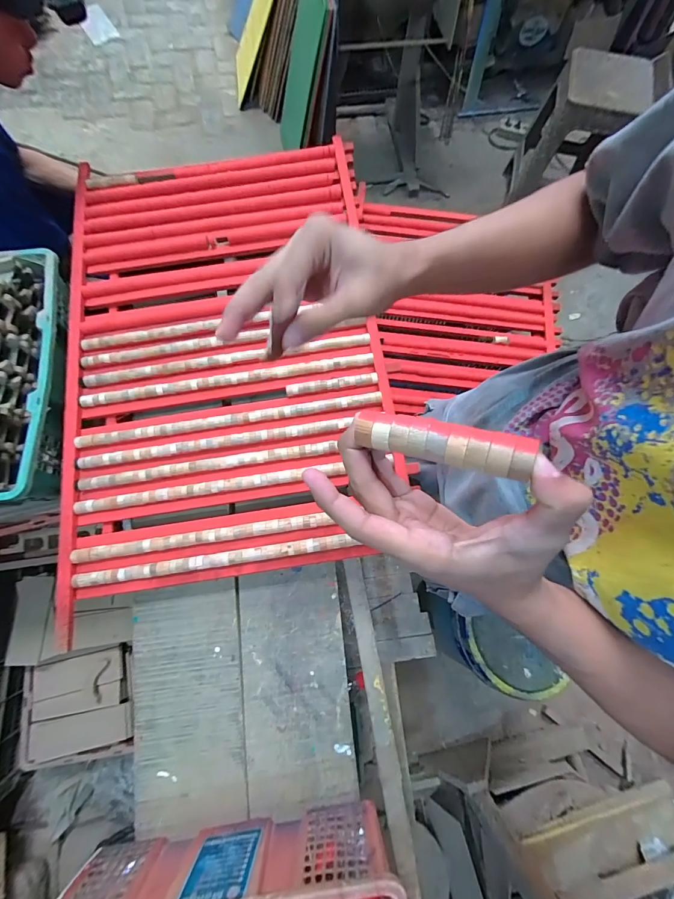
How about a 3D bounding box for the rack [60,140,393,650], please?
[{"bbox_3d":[-0.221,-0.202,0.696,0.571,0.055,0.886,-8,75,-3],"label":"rack"}]

